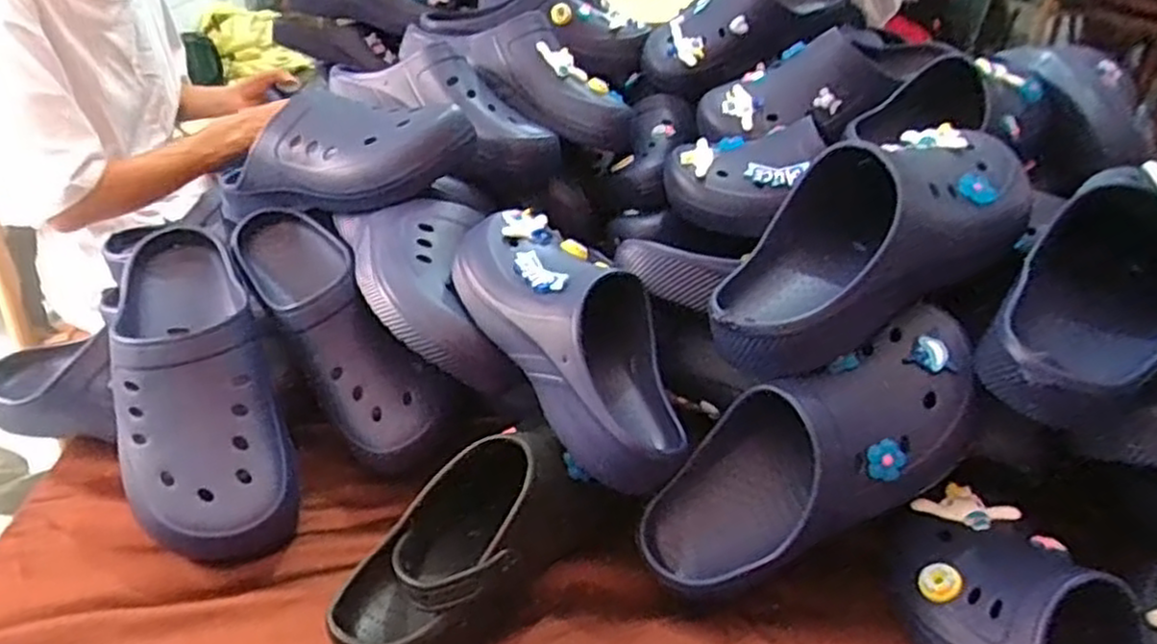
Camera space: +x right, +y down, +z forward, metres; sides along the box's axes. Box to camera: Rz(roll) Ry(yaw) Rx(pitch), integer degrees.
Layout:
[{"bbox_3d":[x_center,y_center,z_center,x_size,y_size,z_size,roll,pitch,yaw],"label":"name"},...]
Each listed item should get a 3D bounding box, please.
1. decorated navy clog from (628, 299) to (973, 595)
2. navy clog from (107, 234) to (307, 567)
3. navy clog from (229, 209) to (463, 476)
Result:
[{"bbox_3d":[0.156,0.092,0.489,0.249,0.118,0.098,-37,34,12],"label":"decorated navy clog"},{"bbox_3d":[-0.308,0.037,0.582,0.117,0.088,0.303,-17,61,-22],"label":"navy clog"},{"bbox_3d":[-0.209,-0.006,0.630,0.091,0.096,0.292,-26,61,-32],"label":"navy clog"}]

